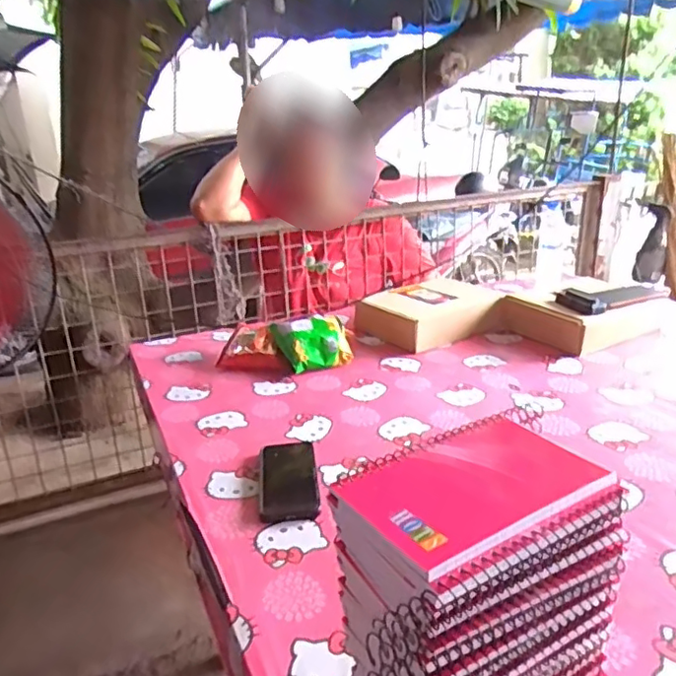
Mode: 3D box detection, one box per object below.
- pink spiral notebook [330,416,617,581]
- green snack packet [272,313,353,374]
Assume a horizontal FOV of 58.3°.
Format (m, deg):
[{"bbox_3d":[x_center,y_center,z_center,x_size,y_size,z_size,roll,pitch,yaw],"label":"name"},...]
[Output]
[{"bbox_3d":[0.073,0.075,0.324,0.132,0.009,0.085,-15,25,-30],"label":"pink spiral notebook"},{"bbox_3d":[-0.045,0.011,1.183,0.150,0.054,0.124,-15,65,-19],"label":"green snack packet"}]

